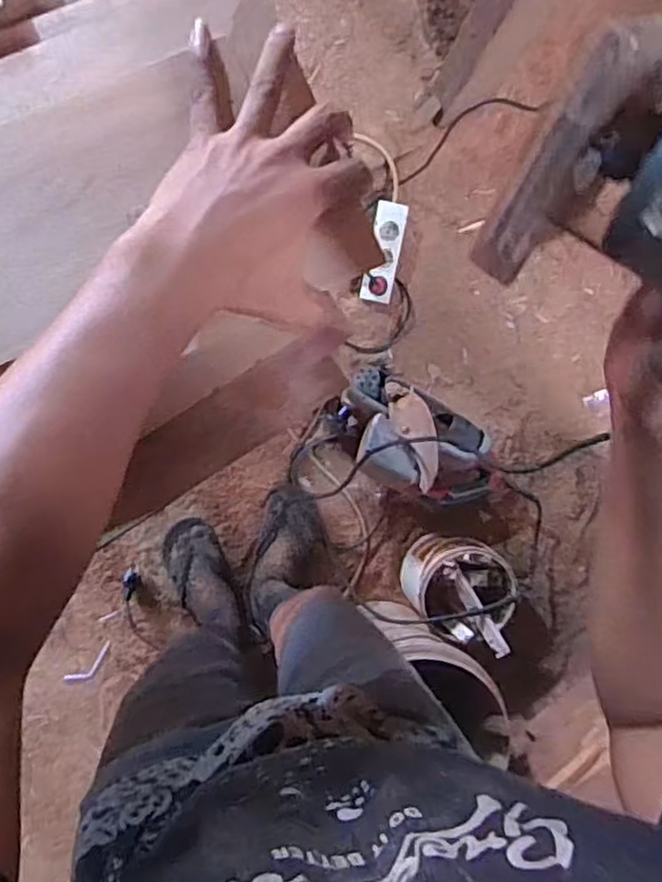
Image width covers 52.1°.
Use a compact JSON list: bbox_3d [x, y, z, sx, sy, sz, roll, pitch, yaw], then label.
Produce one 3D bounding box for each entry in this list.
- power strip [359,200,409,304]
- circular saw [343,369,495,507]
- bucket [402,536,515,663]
[{"bbox_3d":[0.109,-0.378,1.361,0.058,0.030,0.193,6,106,-9],"label":"power strip"},{"bbox_3d":[0.166,0.007,1.315,0.328,0.197,0.190,30,89,-10],"label":"circular saw"},{"bbox_3d":[0.246,0.275,1.311,0.160,0.246,0.171,-1,94,-9],"label":"bucket"}]

